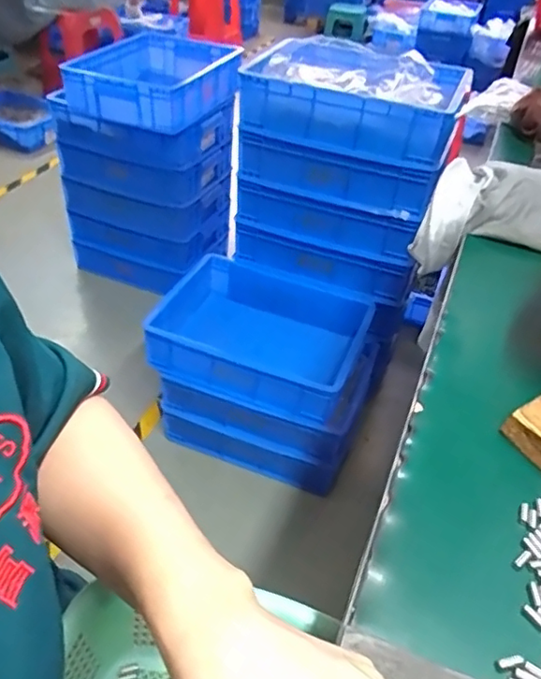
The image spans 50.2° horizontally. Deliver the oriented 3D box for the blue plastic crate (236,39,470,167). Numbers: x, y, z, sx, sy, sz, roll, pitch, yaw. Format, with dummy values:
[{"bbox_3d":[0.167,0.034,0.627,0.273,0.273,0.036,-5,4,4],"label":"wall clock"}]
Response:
[{"bbox_3d":[0.182,-0.498,1.177,0.387,0.133,0.339,16,41,14],"label":"blue plastic crate"}]

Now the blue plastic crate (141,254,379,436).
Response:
[{"bbox_3d":[-0.012,-0.004,1.230,0.419,0.147,0.310,16,41,14],"label":"blue plastic crate"}]

